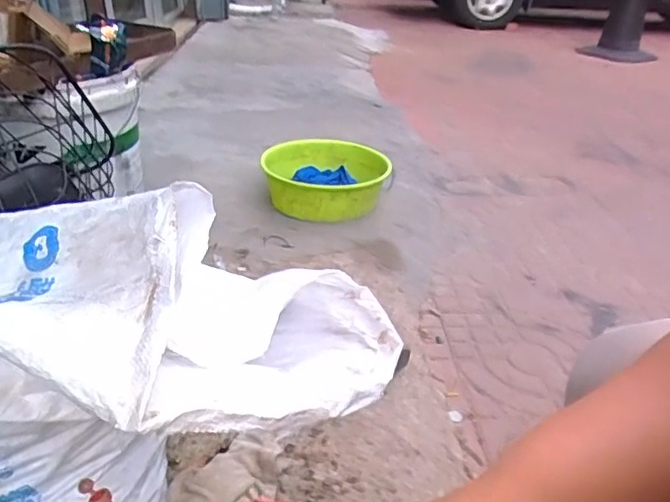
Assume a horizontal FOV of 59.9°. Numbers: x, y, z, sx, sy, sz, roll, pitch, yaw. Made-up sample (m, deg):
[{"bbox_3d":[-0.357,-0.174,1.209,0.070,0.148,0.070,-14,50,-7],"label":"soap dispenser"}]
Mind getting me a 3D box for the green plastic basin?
[{"bbox_3d":[-0.029,-0.178,1.532,0.317,0.133,0.317,0,30,0],"label":"green plastic basin"}]

